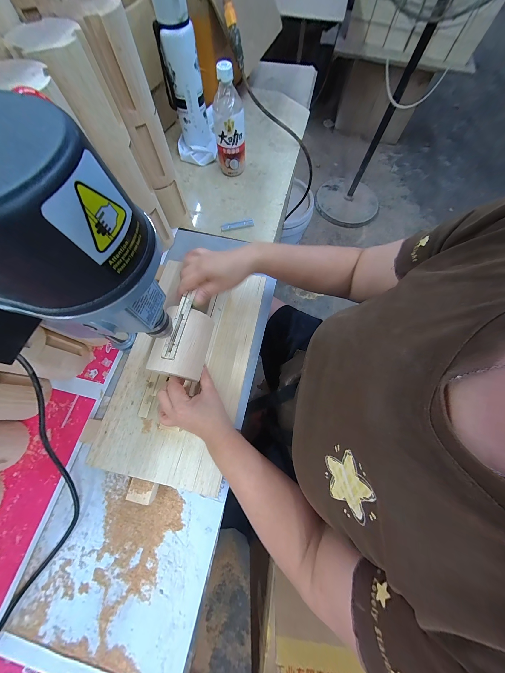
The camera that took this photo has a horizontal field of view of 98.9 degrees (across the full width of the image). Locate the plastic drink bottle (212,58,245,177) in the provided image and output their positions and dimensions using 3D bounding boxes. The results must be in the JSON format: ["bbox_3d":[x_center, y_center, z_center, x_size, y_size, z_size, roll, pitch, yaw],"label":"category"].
[{"bbox_3d":[-0.052,-0.475,0.491,0.066,0.186,0.055,-1,71,-2],"label":"plastic drink bottle"}]

